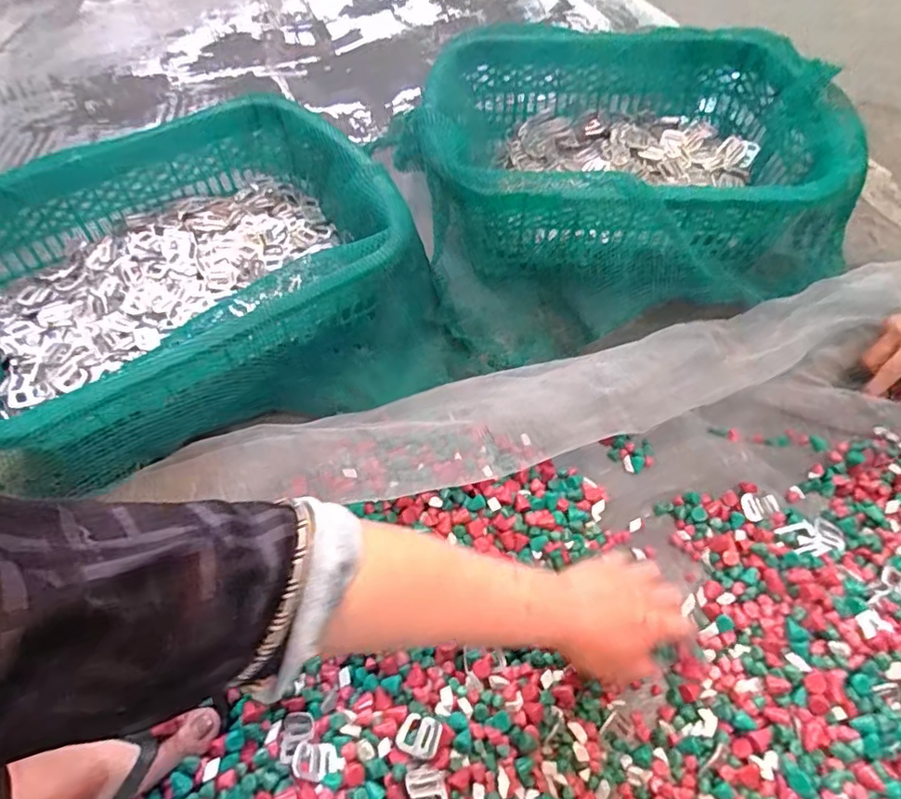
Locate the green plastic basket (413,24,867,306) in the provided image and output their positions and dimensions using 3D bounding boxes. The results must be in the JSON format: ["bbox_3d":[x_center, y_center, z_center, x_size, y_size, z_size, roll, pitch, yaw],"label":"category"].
[{"bbox_3d":[0.204,-0.287,0.727,0.495,0.174,0.377,5,54,6],"label":"green plastic basket"}]

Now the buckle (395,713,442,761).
[{"bbox_3d":[-0.022,0.241,0.418,0.030,0.007,0.025,13,58,11],"label":"buckle"}]

